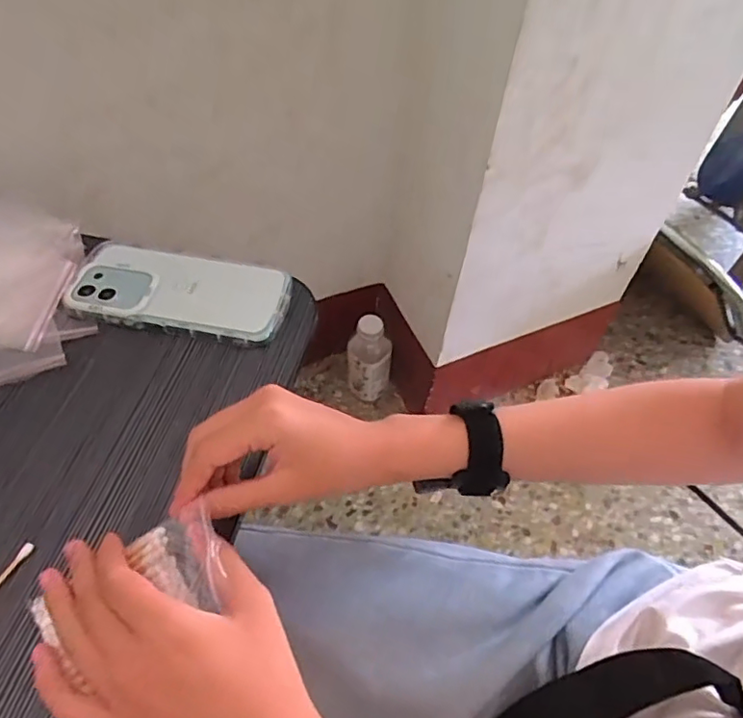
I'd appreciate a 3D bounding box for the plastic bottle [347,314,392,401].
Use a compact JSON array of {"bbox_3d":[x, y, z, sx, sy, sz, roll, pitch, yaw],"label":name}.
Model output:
[{"bbox_3d":[-0.003,0.007,0.922,0.057,0.182,0.054,-35,63,-25],"label":"plastic bottle"}]

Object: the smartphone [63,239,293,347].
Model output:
[{"bbox_3d":[-0.152,-0.053,0.456,0.167,0.019,0.076,10,54,4],"label":"smartphone"}]

